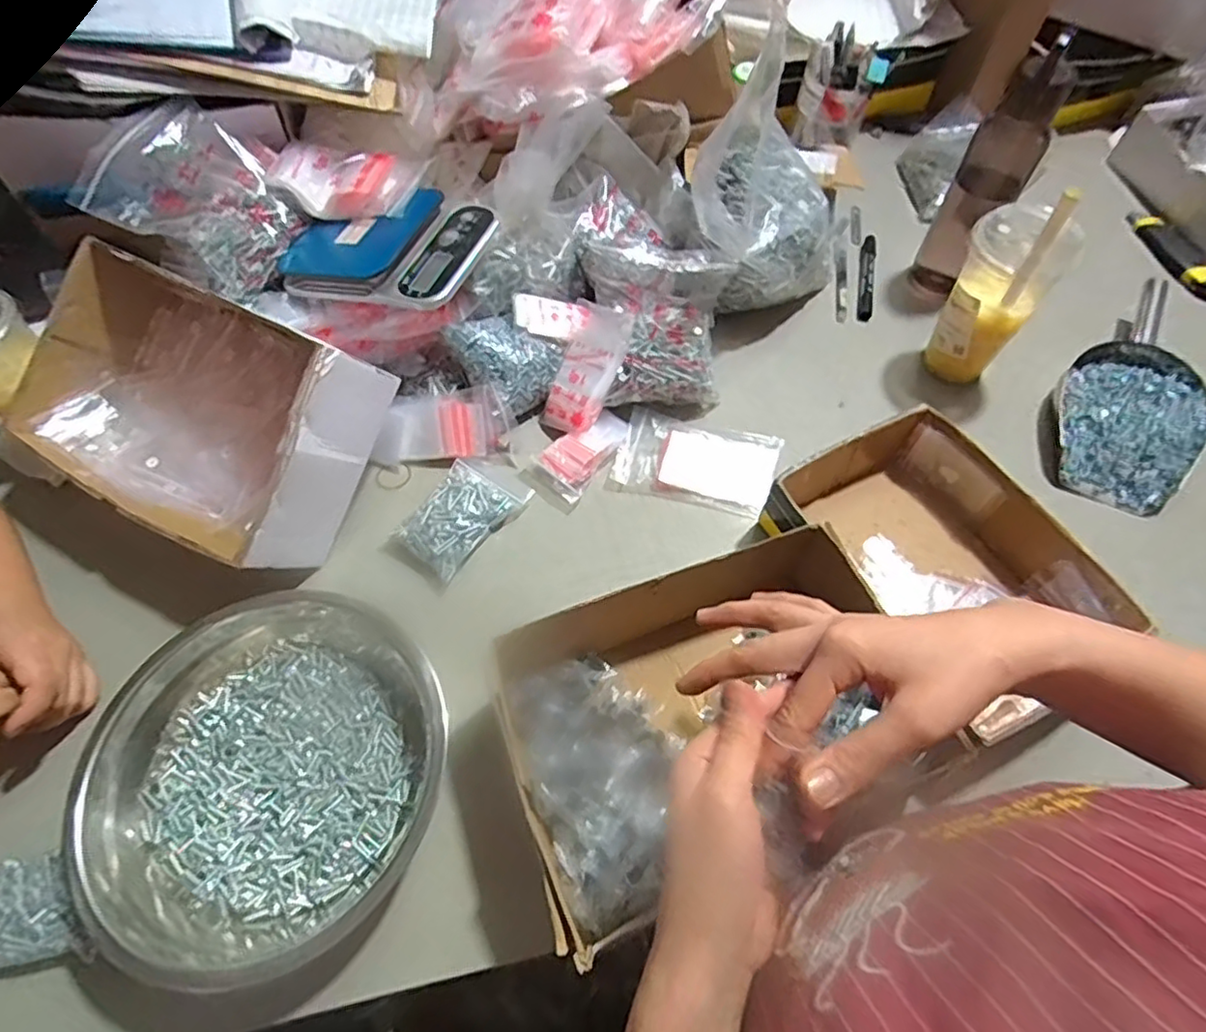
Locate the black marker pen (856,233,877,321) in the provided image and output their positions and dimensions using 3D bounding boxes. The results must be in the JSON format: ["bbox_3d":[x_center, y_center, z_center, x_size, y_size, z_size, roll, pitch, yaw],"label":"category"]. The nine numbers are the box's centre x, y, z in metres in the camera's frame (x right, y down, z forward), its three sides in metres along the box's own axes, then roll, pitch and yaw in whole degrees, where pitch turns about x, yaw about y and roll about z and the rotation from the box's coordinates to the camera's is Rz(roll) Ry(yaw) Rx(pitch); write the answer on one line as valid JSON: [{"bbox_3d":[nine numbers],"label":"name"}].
[{"bbox_3d":[0.318,-0.289,0.768,0.018,0.013,0.150,13,62,9],"label":"black marker pen"}]

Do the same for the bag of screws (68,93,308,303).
[{"bbox_3d":[-0.389,-0.302,0.629,0.141,0.122,0.144,18,63,12],"label":"bag of screws"}]

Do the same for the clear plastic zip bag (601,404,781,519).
[{"bbox_3d":[0.092,-0.055,0.631,0.152,0.013,0.093,14,62,9],"label":"clear plastic zip bag"}]

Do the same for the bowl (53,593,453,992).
[{"bbox_3d":[-0.243,0.186,0.474,0.228,0.075,0.221,-1,61,1],"label":"bowl"}]

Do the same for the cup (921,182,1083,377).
[{"bbox_3d":[0.381,-0.224,0.613,0.084,0.211,0.076,29,65,17],"label":"cup"}]

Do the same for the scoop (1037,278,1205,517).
[{"bbox_3d":[0.541,-0.125,0.652,0.127,0.053,0.264,30,66,17],"label":"scoop"}]

